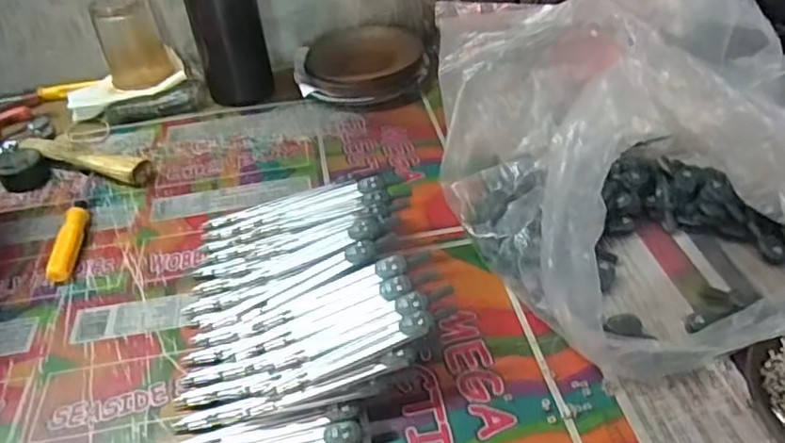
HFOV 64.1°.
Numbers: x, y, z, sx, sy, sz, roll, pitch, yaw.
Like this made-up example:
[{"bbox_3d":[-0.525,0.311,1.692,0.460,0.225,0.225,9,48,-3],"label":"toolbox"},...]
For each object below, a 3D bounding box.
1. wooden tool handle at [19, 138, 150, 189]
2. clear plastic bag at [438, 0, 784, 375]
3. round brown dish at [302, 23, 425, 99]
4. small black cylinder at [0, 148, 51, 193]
[{"bbox_3d":[-0.262,-0.052,0.537,0.125,0.020,0.025,11,42,18],"label":"wooden tool handle"},{"bbox_3d":[0.160,-0.049,0.420,0.248,0.109,0.302,-1,40,4],"label":"clear plastic bag"},{"bbox_3d":[-0.026,-0.161,0.629,0.115,0.031,0.107,-1,40,4],"label":"round brown dish"},{"bbox_3d":[-0.316,-0.046,0.533,0.037,0.021,0.038,-22,43,-20],"label":"small black cylinder"}]

